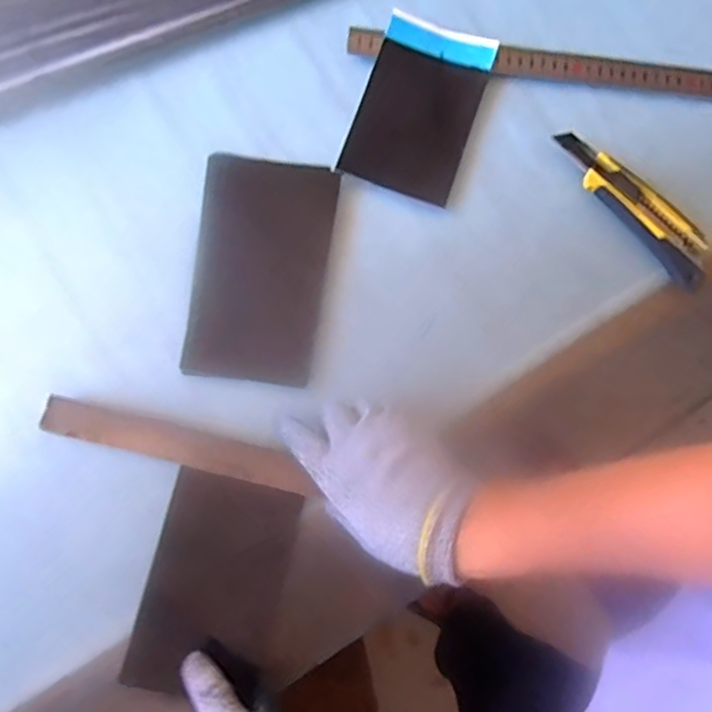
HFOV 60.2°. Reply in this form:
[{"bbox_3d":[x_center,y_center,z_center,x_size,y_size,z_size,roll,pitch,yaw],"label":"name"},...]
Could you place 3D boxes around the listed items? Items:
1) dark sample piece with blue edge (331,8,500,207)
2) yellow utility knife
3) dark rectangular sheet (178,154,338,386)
[{"bbox_3d":[0.052,-0.208,0.516,0.095,0.019,0.151,19,78,4],"label":"dark sample piece with blue edge"},{"bbox_3d":[0.225,-0.124,0.499,0.038,0.021,0.159,-40,80,-9],"label":"yellow utility knife"},{"bbox_3d":[-0.076,-0.070,0.486,0.103,0.005,0.177,5,80,3],"label":"dark rectangular sheet"}]

